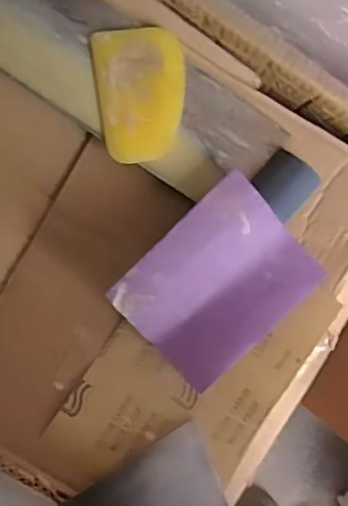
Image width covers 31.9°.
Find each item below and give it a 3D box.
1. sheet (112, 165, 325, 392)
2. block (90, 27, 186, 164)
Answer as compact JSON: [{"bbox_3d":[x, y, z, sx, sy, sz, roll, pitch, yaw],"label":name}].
[{"bbox_3d":[0.035,0.023,0.470,0.109,0.028,0.136,45,84,-4],"label":"sheet"},{"bbox_3d":[-0.024,-0.121,0.463,0.067,0.020,0.096,-8,90,-7],"label":"block"}]

